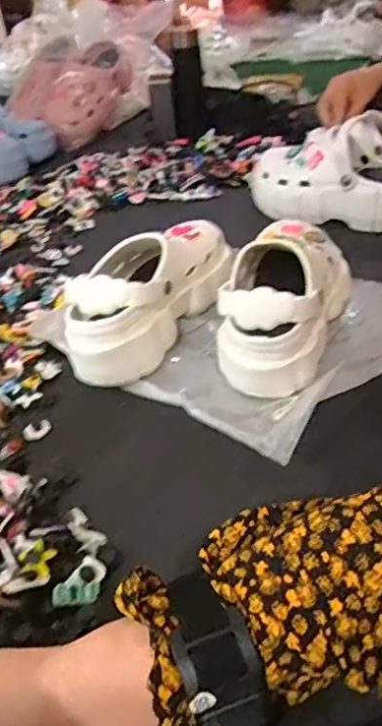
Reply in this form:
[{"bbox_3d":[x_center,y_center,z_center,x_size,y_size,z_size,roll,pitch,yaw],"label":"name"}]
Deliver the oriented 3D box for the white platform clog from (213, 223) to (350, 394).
[{"bbox_3d":[0.104,-0.075,0.599,0.126,0.095,0.233,4,39,13],"label":"white platform clog"}]

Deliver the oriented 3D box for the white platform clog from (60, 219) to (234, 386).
[{"bbox_3d":[-0.046,-0.085,0.628,0.106,0.106,0.247,12,42,22],"label":"white platform clog"}]

